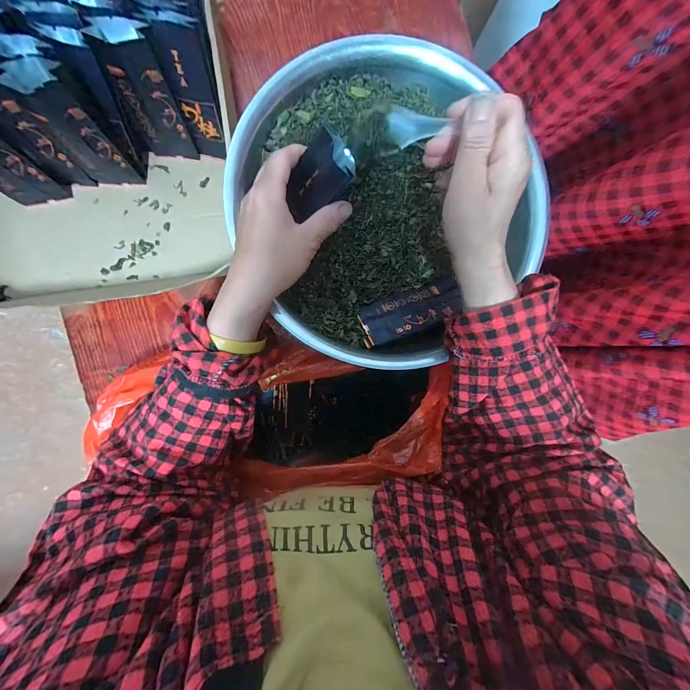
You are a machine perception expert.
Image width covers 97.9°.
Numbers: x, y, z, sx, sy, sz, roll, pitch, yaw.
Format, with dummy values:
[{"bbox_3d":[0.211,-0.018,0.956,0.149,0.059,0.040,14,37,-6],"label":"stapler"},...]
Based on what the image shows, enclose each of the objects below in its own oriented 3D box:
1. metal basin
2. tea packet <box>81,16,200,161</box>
[{"bbox_3d":[0.048,-0.152,0.355,0.334,0.104,0.317,0,89,-7],"label":"metal basin"},{"bbox_3d":[-0.204,-0.258,0.318,0.050,0.123,0.022,-6,78,-9],"label":"tea packet"}]

